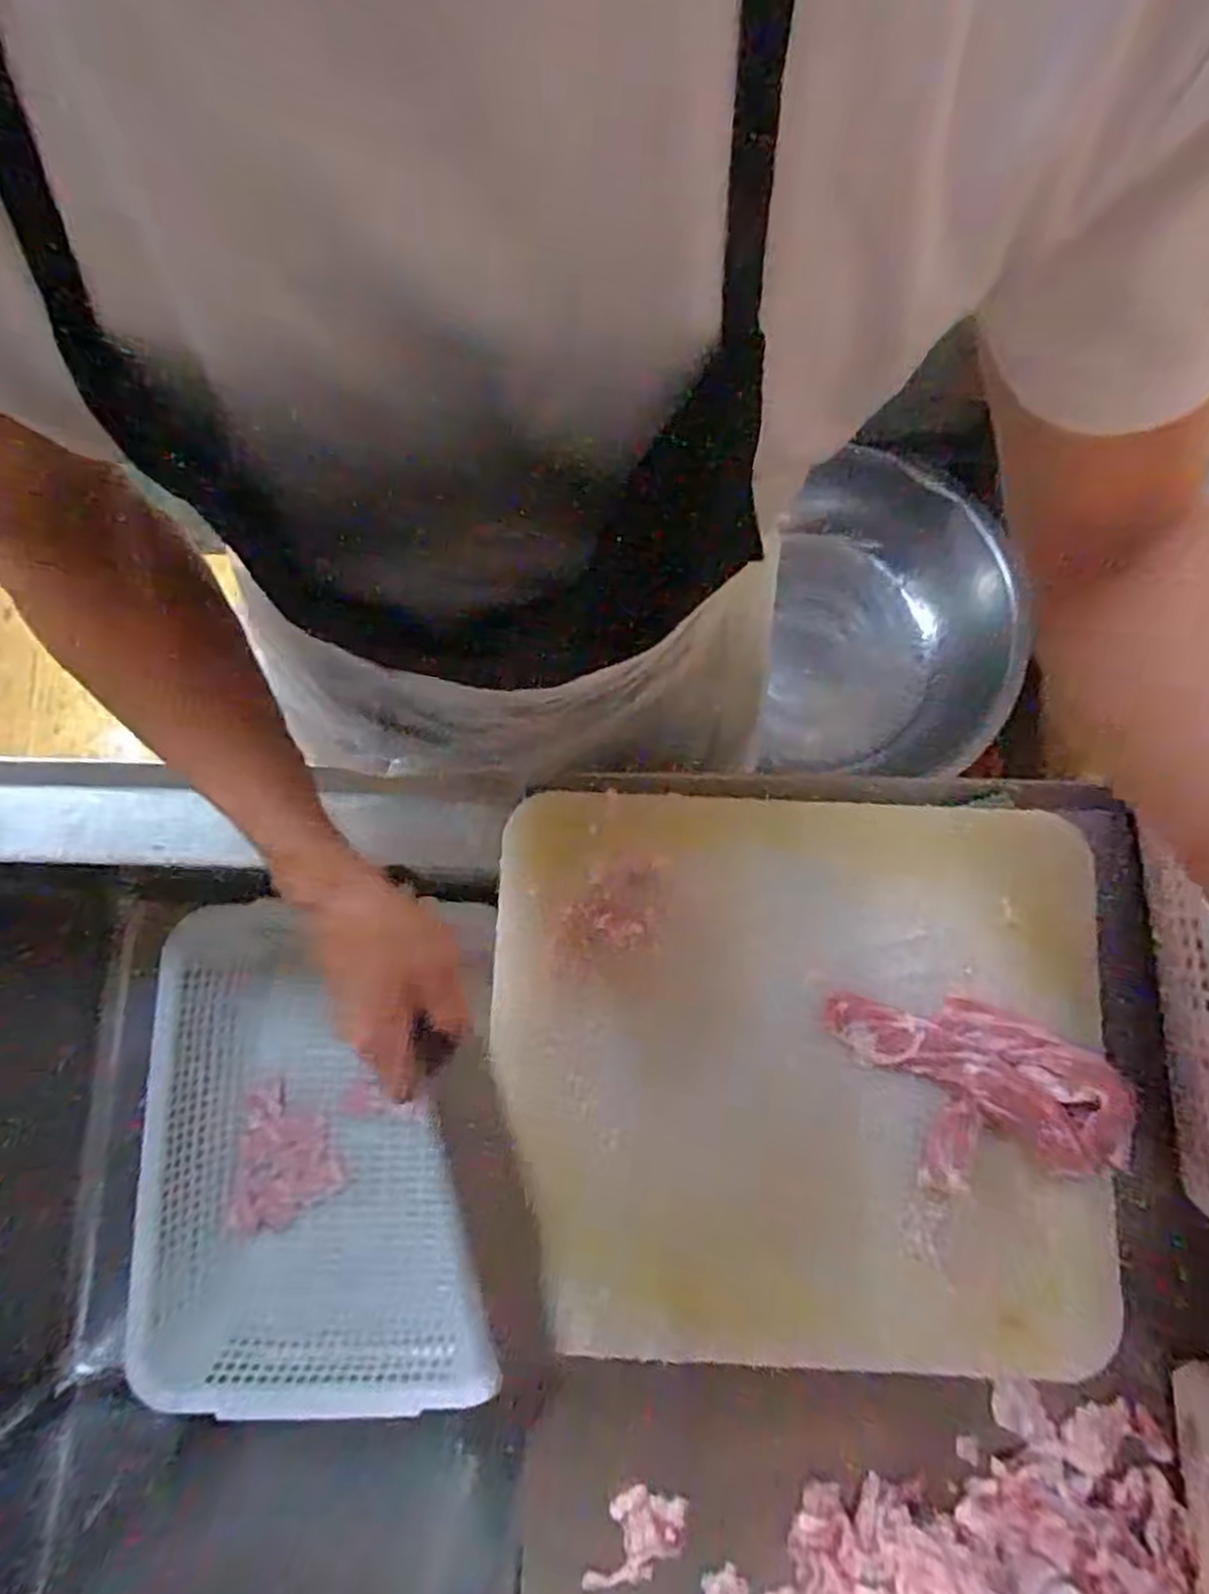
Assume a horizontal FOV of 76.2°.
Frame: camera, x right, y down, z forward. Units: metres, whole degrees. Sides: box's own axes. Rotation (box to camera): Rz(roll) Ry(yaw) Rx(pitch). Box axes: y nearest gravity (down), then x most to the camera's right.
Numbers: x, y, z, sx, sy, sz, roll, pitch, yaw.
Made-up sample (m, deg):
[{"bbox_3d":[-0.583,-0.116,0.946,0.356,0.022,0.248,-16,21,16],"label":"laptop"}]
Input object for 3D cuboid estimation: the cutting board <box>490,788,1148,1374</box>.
[{"bbox_3d":[0.122,0.168,0.485,0.381,0.035,0.333,3,80,-1],"label":"cutting board"}]

